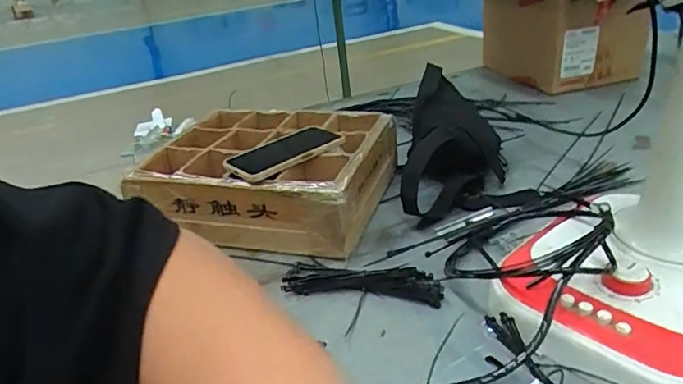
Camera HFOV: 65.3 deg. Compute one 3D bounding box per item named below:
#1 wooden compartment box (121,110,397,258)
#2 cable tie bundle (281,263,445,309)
[{"bbox_3d":[-0.107,-0.034,0.834,0.327,0.108,0.288,2,29,18],"label":"wooden compartment box"},{"bbox_3d":[0.022,0.107,0.629,0.192,0.025,0.043,3,29,19],"label":"cable tie bundle"}]

